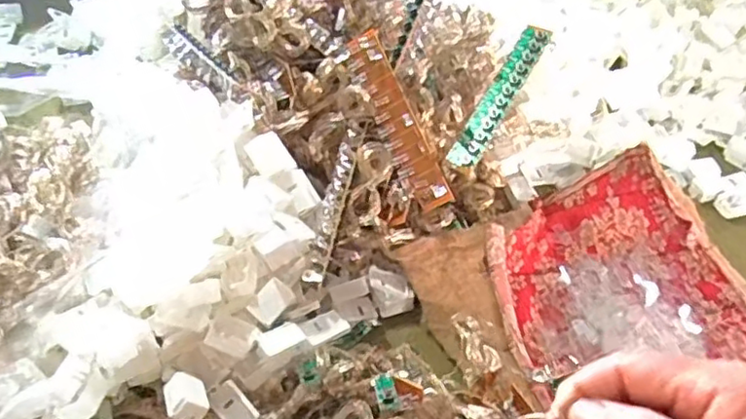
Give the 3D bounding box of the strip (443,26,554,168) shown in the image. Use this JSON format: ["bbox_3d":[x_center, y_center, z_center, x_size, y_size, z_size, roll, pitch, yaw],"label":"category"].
[{"bbox_3d":[0.090,-0.081,0.451,0.020,0.009,0.118,28,77,18],"label":"strip"}]

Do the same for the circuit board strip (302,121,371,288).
[{"bbox_3d":[-0.022,-0.007,0.404,0.013,0.022,0.114,12,52,6],"label":"circuit board strip"}]

